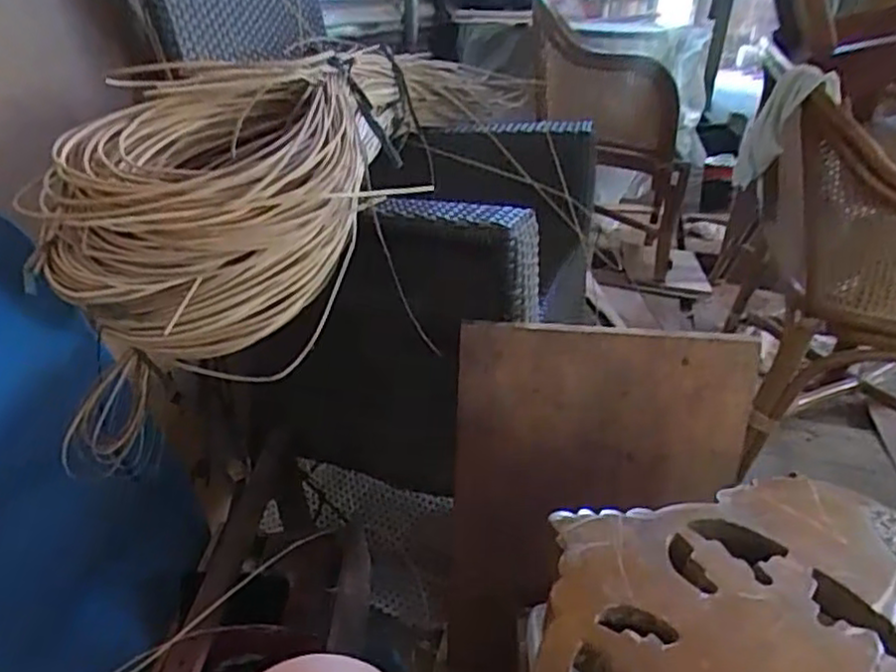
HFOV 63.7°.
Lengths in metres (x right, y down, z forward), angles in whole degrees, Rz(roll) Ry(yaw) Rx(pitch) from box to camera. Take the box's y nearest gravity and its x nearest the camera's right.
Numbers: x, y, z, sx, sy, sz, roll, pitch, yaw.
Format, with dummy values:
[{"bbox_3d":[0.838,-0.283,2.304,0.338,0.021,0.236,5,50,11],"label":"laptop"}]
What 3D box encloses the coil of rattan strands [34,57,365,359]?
[{"bbox_3d":[-0.239,-0.138,0.749,0.273,0.234,0.344,2,28,-5],"label":"coil of rattan strands"}]

